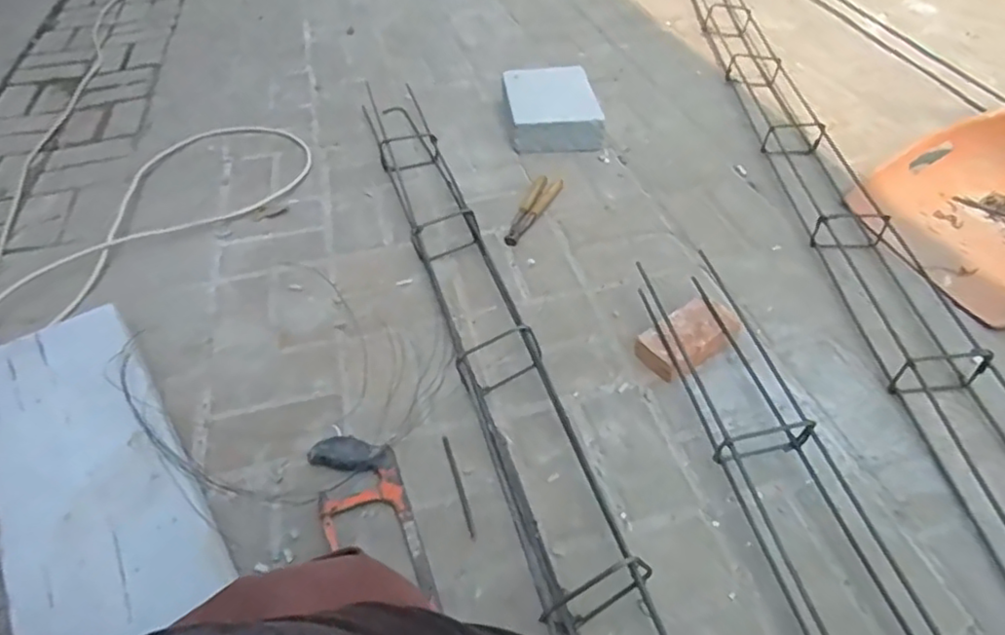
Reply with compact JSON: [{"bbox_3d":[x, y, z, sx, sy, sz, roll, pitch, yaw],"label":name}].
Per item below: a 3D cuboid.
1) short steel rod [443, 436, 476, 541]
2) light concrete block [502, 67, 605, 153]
[{"bbox_3d":[-0.058,0.224,0.816,0.009,0.007,0.150,-15,48,-10],"label":"short steel rod"},{"bbox_3d":[0.112,-0.477,1.415,0.202,0.088,0.235,-7,47,-3],"label":"light concrete block"}]

